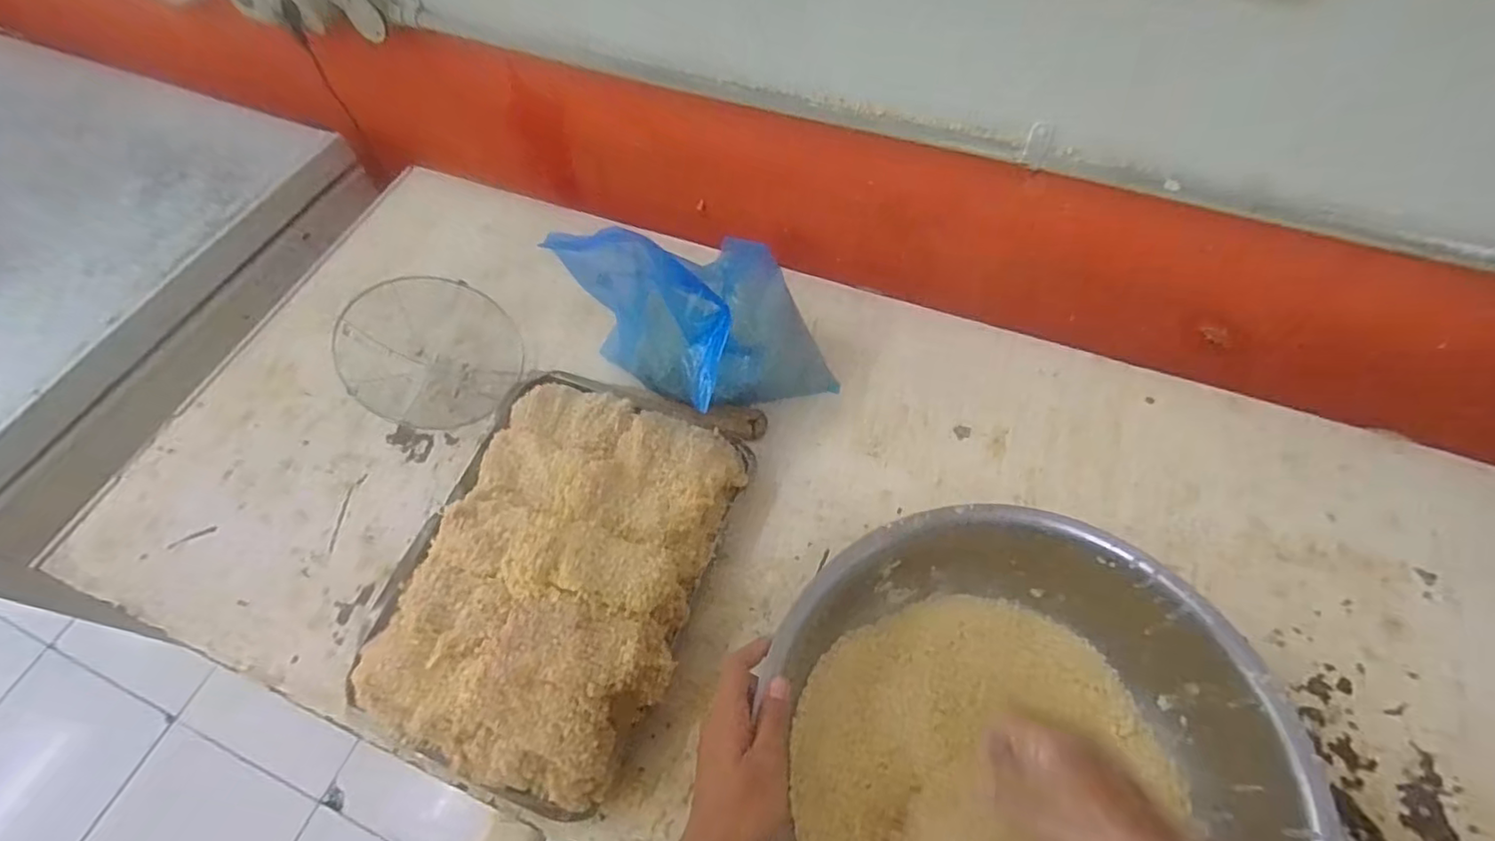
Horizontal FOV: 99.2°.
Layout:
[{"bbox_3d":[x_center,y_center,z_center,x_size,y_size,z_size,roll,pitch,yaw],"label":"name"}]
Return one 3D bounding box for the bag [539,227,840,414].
[{"bbox_3d":[-0.040,-0.098,0.659,0.174,0.219,0.197,-39,66,-18],"label":"bag"}]

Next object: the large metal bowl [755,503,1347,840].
[{"bbox_3d":[0.204,0.263,0.486,0.346,0.120,0.362,-1,63,2],"label":"large metal bowl"}]

